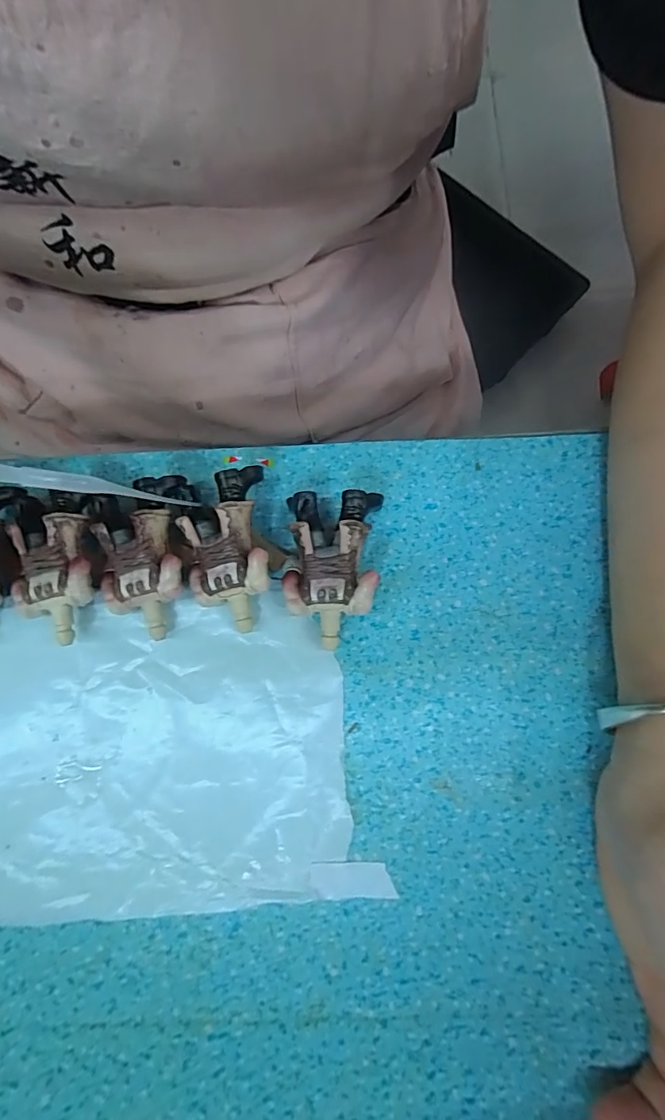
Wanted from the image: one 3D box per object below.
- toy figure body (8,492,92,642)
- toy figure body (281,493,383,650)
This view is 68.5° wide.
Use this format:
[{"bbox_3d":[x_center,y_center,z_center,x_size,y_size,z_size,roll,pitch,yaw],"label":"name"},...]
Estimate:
[{"bbox_3d":[-0.107,0.003,0.190,0.032,0.022,0.056,-6,77,0],"label":"toy figure body"},{"bbox_3d":[-0.001,0.003,0.190,0.035,0.019,0.058,1,77,1],"label":"toy figure body"}]

